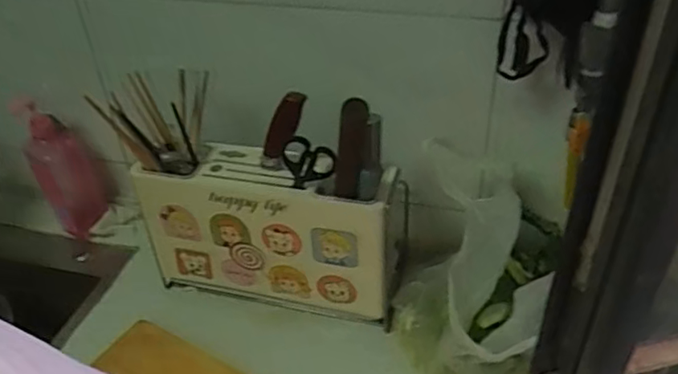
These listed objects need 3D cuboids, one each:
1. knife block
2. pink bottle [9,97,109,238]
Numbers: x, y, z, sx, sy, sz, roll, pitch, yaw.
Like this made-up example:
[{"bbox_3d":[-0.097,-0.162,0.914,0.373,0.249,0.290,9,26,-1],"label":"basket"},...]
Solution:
[{"bbox_3d":[-0.098,0.074,0.850,0.335,0.238,0.092,7,39,12],"label":"knife block"},{"bbox_3d":[-0.456,-0.033,0.997,0.096,0.238,0.076,-22,41,-23],"label":"pink bottle"}]

